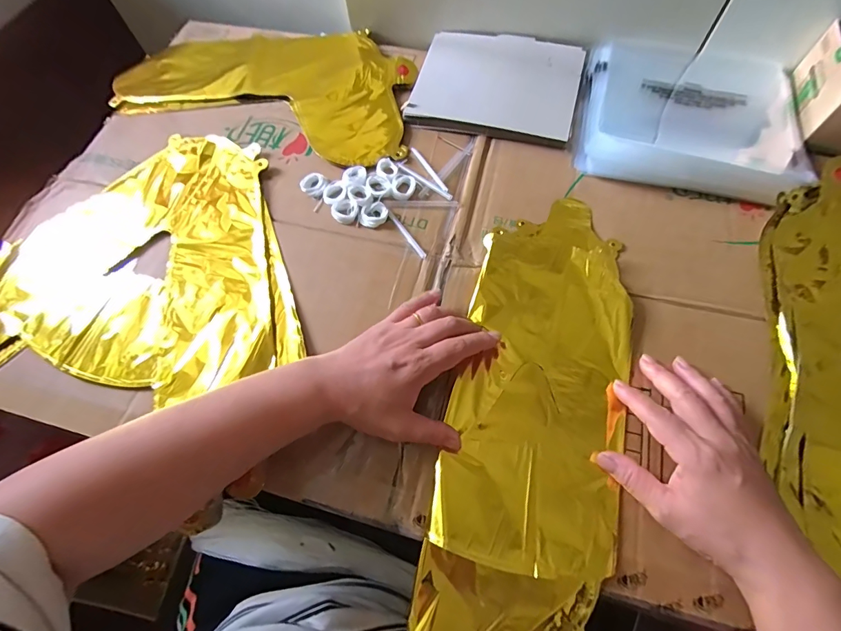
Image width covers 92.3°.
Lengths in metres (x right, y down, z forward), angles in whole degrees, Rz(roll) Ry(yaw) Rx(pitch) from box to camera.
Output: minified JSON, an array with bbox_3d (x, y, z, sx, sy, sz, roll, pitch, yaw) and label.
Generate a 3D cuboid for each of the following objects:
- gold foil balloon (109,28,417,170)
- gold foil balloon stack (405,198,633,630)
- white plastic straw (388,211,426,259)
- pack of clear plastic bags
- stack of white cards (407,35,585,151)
[{"bbox_3d":[-0.189,-0.315,0.537,0.408,0.020,0.219,19,67,11],"label":"gold foil balloon"},{"bbox_3d":[0.099,0.083,0.351,0.139,0.036,0.417,14,69,9],"label":"gold foil balloon stack"},{"bbox_3d":[-0.014,-0.084,0.420,0.007,0.005,0.067,-30,67,-11],"label":"white plastic straw"},{"bbox_3d":[0.308,-0.239,0.466,0.233,0.026,0.229,15,66,9],"label":"pack of clear plastic bags"},{"bbox_3d":[0.095,-0.285,0.494,0.189,0.013,0.166,13,66,8],"label":"stack of white cards"}]

